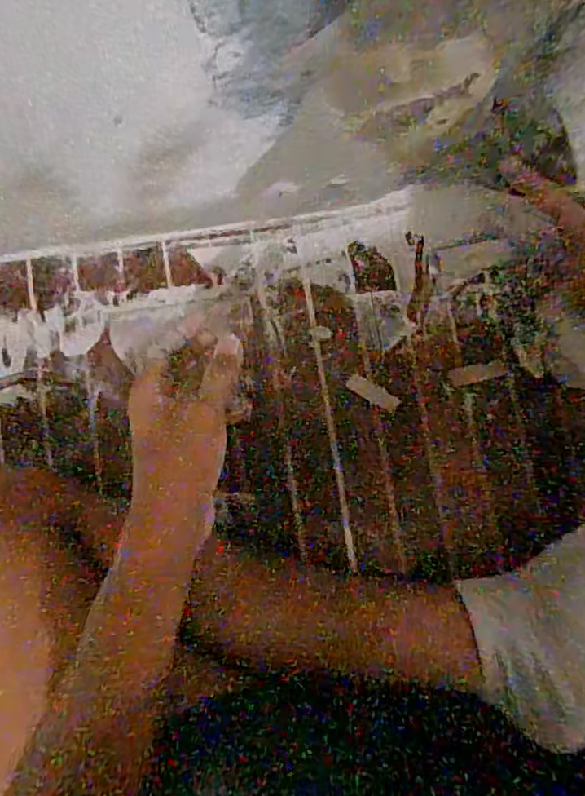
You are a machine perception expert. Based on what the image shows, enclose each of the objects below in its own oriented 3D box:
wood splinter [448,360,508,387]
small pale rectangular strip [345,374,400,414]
[{"bbox_3d":[0.159,-0.022,0.479,0.048,0.005,0.015,-14,83,-3],"label":"wood splinter"},{"bbox_3d":[0.069,-0.004,0.475,0.046,0.004,0.015,30,83,2],"label":"small pale rectangular strip"}]

